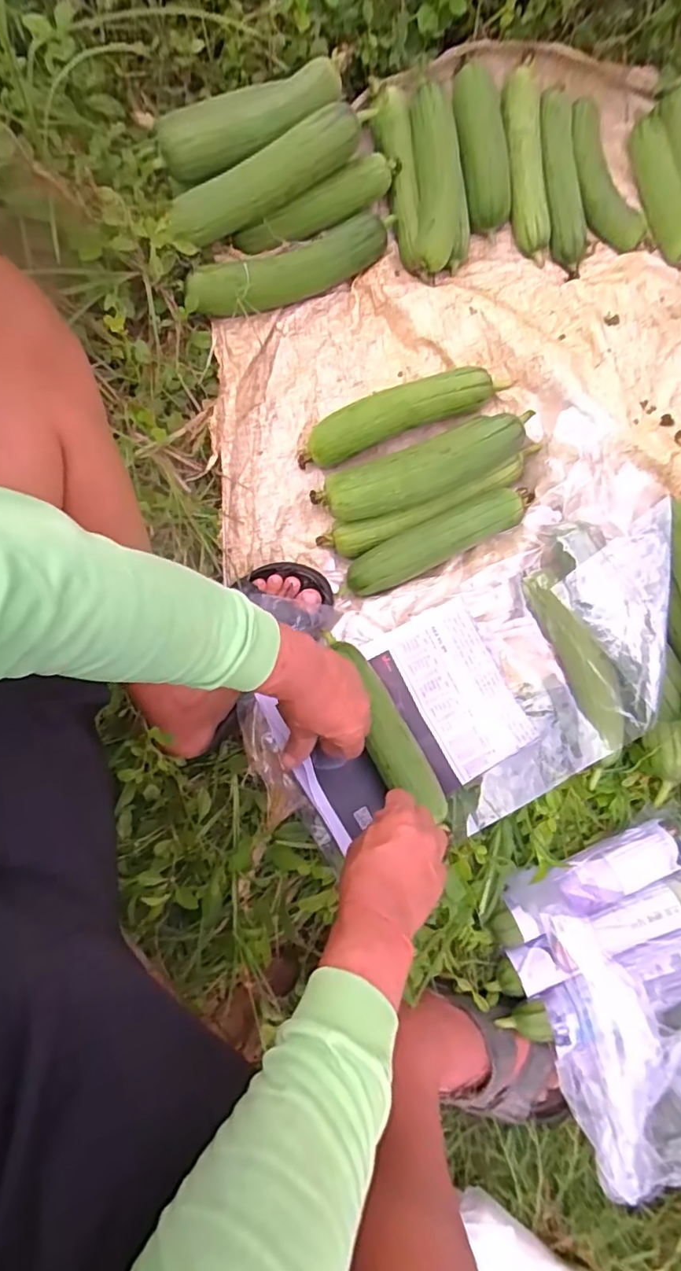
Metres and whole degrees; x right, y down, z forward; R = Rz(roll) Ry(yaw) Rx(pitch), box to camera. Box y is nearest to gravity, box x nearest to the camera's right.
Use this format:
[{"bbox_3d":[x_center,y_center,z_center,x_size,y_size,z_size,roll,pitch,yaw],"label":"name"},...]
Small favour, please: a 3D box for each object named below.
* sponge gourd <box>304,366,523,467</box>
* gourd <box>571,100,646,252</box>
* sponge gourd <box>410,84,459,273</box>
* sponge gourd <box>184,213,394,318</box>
[{"bbox_3d":[0.076,-0.277,0.676,0.262,0.051,0.049,-21,81,-4],"label":"sponge gourd"},{"bbox_3d":[0.347,-0.608,0.727,0.064,0.040,0.202,-17,80,-4],"label":"gourd"},{"bbox_3d":[0.116,-0.570,0.674,0.054,0.052,0.203,-7,99,-2],"label":"sponge gourd"},{"bbox_3d":[-0.068,-0.472,0.710,0.275,0.061,0.062,-24,81,-5],"label":"sponge gourd"}]

